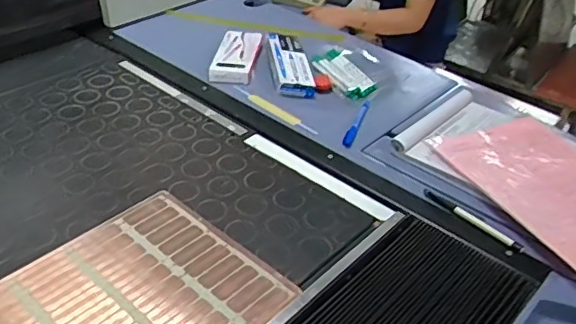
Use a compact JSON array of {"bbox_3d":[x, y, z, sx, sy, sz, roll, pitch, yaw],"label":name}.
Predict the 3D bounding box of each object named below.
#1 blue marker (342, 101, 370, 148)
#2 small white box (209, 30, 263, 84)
[{"bbox_3d":[0.114,-0.067,0.903,0.016,0.018,0.139,15,38,15],"label":"blue marker"},{"bbox_3d":[-0.095,-0.198,1.056,0.076,0.026,0.183,6,36,3],"label":"small white box"}]

